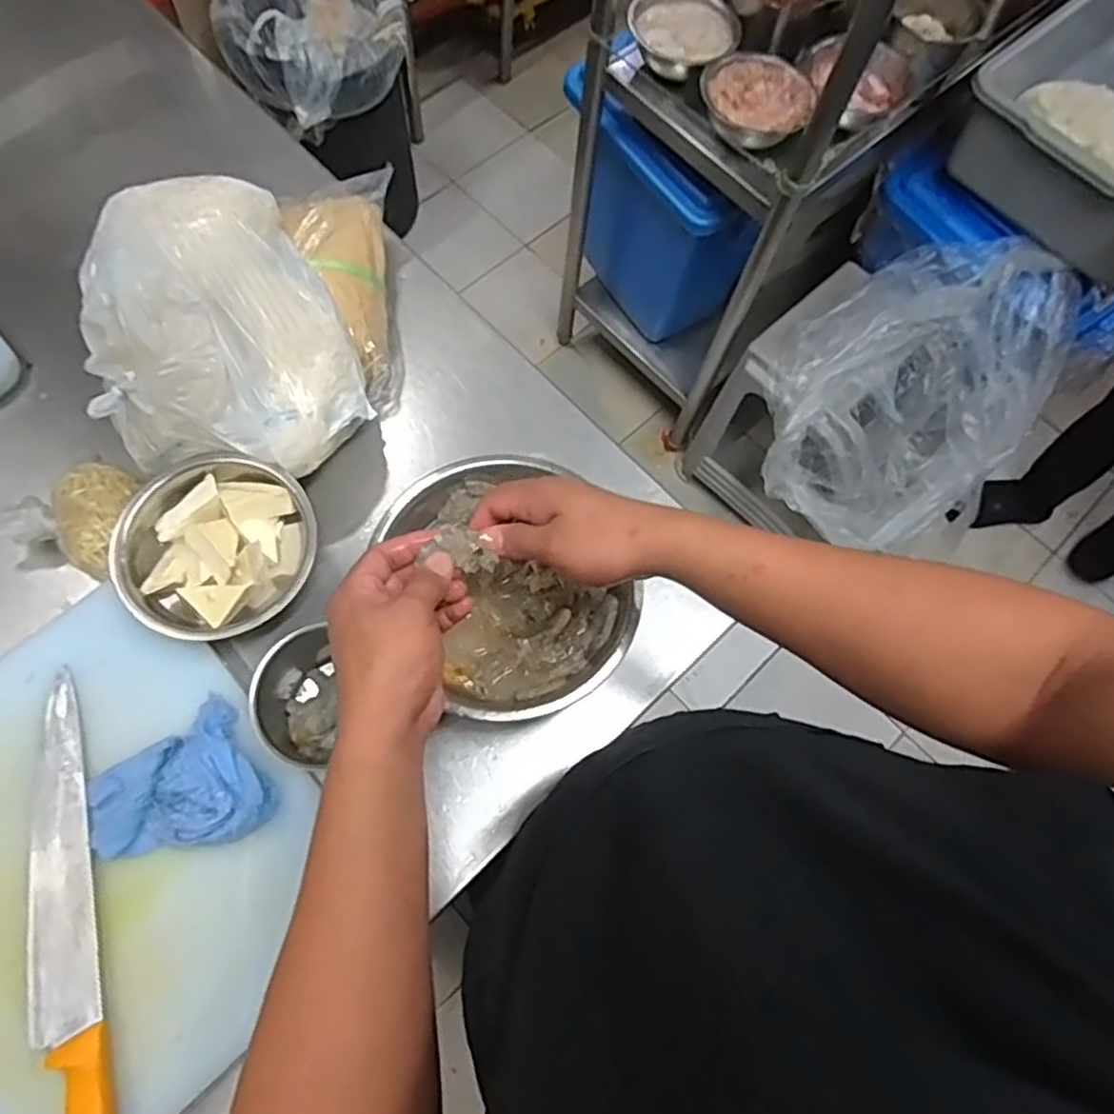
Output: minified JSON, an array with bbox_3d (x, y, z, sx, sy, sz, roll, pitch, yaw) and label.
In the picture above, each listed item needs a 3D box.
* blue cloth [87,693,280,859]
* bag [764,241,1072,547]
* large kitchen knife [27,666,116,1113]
[{"bbox_3d":[-0.314,0.200,0.588,0.133,0.027,0.111,-32,74,-14],"label":"blue cloth"},{"bbox_3d":[0.654,-0.300,1.323,0.498,0.327,0.407,-32,74,-14],"label":"bag"},{"bbox_3d":[-0.384,0.296,0.551,0.055,0.023,0.407,-17,70,-9],"label":"large kitchen knife"}]

